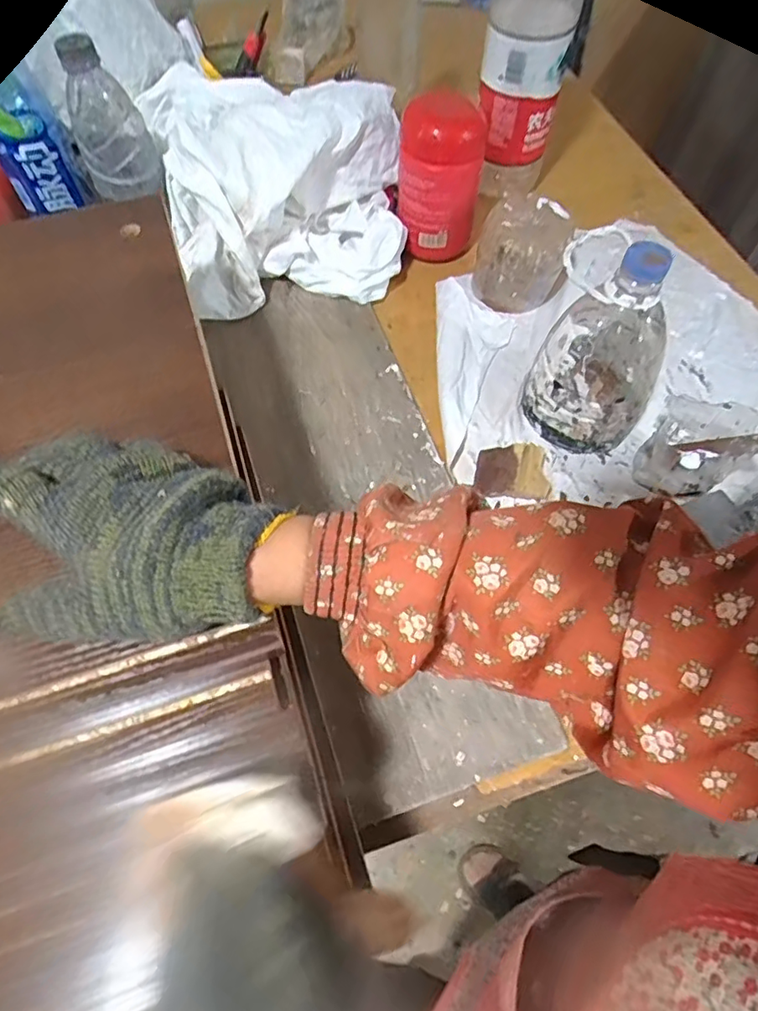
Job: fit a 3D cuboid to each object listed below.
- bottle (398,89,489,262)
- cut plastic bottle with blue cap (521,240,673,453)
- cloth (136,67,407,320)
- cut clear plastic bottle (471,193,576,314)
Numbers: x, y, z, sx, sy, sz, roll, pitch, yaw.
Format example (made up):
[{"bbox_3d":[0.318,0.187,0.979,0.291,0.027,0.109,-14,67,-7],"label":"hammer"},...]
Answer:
[{"bbox_3d":[0.063,-0.342,0.594,0.087,0.137,0.070,3,62,1],"label":"bottle"},{"bbox_3d":[0.183,-0.120,0.454,0.080,0.161,0.100,-40,69,-20],"label":"cut plastic bottle with blue cap"},{"bbox_3d":[-0.104,-0.378,0.607,0.247,0.105,0.304,-11,62,-6],"label":"cloth"},{"bbox_3d":[0.148,-0.267,0.585,0.095,0.080,0.087,12,62,6],"label":"cut clear plastic bottle"}]

